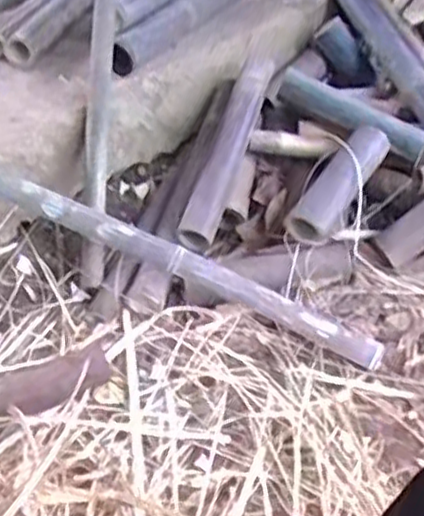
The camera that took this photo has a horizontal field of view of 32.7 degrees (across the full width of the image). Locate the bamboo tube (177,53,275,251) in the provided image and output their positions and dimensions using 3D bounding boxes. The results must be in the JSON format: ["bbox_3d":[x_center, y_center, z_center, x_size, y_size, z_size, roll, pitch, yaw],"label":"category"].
[{"bbox_3d":[0.033,-0.233,1.502,0.080,0.078,0.508,12,57,13],"label":"bamboo tube"}]

